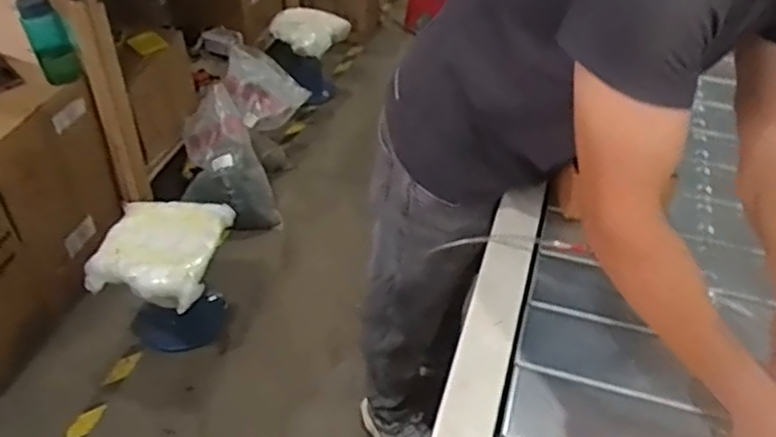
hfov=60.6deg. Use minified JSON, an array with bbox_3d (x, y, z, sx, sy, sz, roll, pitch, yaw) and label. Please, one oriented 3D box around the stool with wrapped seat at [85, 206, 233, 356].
[{"bbox_3d":[-0.557,0.177,1.702,0.274,0.373,0.320,6,39,3],"label":"stool with wrapped seat"}]

